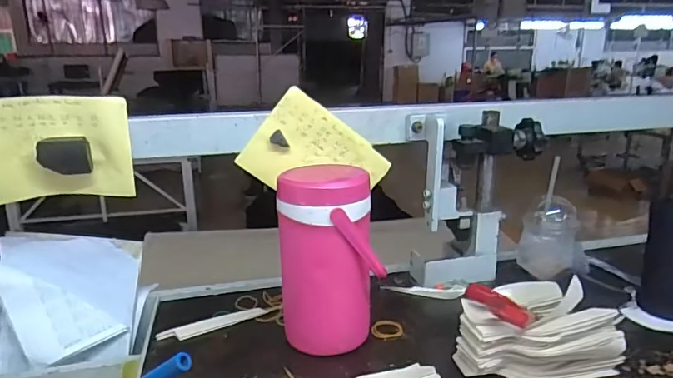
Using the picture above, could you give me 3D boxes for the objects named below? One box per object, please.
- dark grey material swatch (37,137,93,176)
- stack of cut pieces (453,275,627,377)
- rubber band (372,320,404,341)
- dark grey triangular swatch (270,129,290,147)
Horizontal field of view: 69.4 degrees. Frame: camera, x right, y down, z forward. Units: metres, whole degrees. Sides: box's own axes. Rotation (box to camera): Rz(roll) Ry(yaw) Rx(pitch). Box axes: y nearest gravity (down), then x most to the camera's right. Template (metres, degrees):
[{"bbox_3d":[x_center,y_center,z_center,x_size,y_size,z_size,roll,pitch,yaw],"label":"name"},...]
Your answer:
[{"bbox_3d":[-0.383,-0.045,0.686,0.065,0.051,0.014,-7,18,-14],"label":"dark grey material swatch"},{"bbox_3d":[0.240,0.172,0.608,0.185,0.081,0.116,-6,18,-12],"label":"stack of cut pieces"},{"bbox_3d":[0.072,0.199,0.686,0.044,0.009,0.036,-1,17,3],"label":"rubber band"},{"bbox_3d":[-0.088,-0.077,0.753,0.029,0.027,0.004,-7,18,-15],"label":"dark grey triangular swatch"}]

